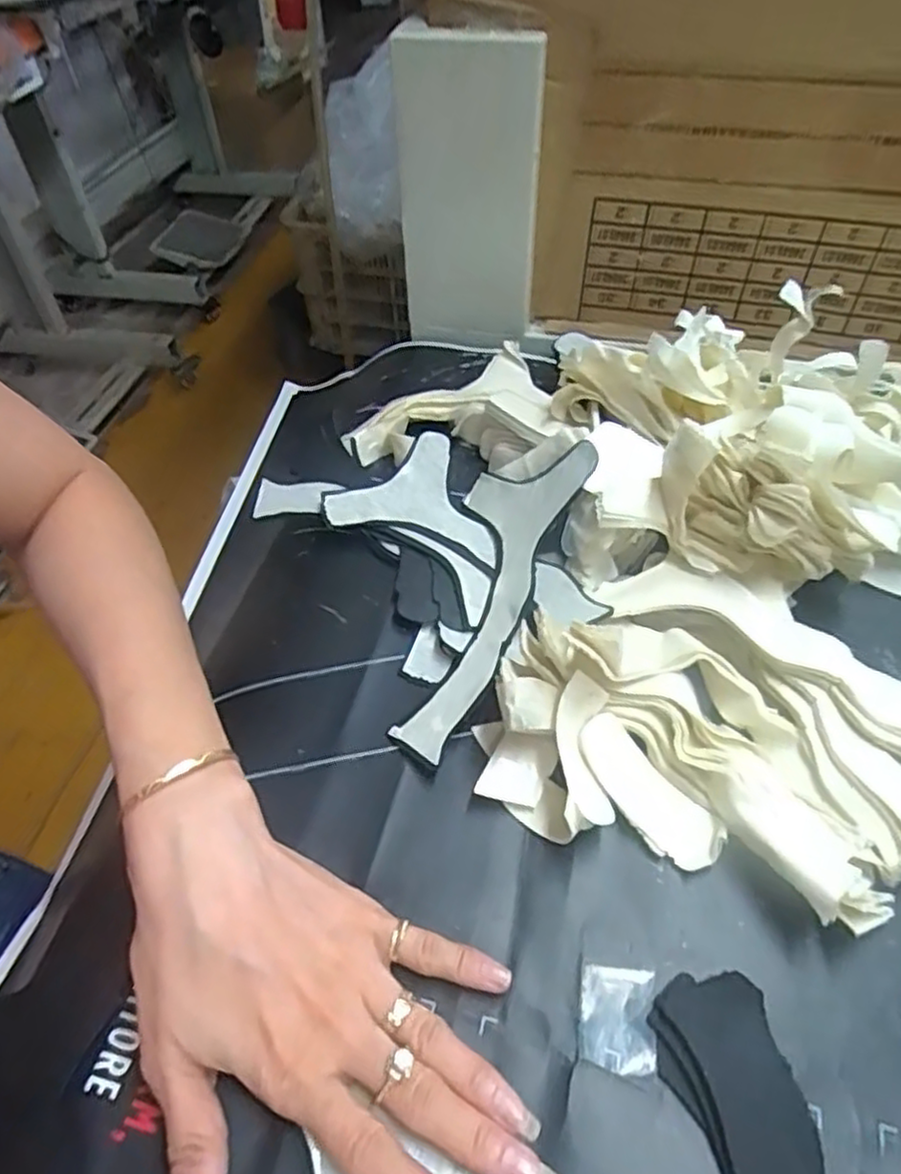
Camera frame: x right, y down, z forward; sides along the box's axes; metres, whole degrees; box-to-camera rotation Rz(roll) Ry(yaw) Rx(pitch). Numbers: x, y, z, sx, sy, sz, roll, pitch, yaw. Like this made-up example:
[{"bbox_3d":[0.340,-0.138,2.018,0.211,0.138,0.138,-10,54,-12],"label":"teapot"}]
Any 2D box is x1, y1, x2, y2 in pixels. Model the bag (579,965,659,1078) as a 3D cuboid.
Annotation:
[{"bbox_3d":[0.063,0.162,0.273,0.027,0.013,0.034,6,50,7],"label":"bag"}]

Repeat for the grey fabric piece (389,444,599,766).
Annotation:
[{"bbox_3d":[0.013,-0.005,0.375,0.069,0.058,0.176,18,52,17],"label":"grey fabric piece"}]

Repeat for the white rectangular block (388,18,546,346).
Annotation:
[{"bbox_3d":[0.012,-0.285,0.536,0.103,0.204,0.025,10,46,14],"label":"white rectangular block"}]

